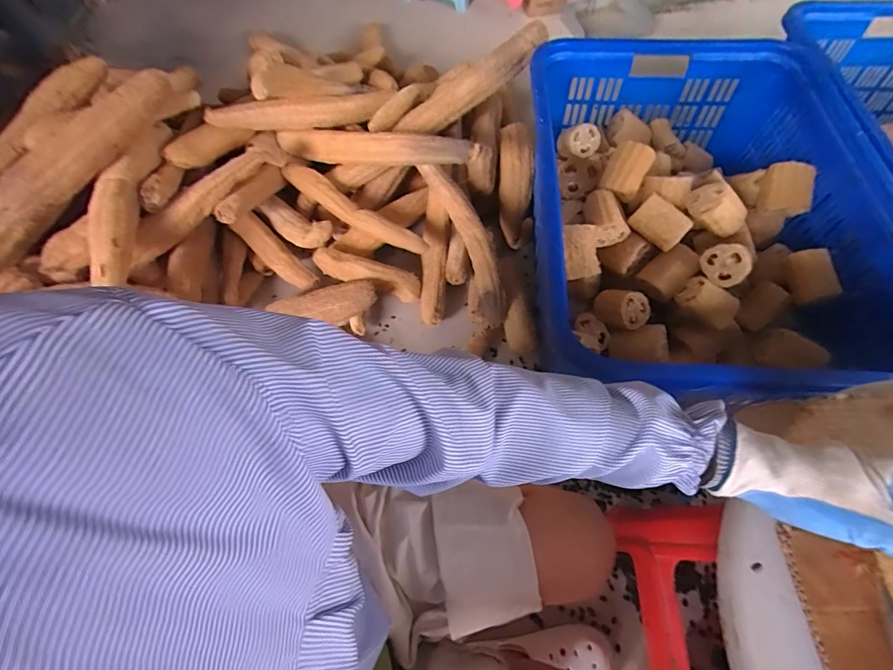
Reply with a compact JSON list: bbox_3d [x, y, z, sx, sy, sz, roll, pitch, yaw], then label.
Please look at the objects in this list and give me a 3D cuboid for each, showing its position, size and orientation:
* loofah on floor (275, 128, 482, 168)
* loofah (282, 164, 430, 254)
[{"bbox_3d":[-0.161,-0.433,0.978,0.532,0.083,0.089,15,61,28],"label":"loofah on floor"},{"bbox_3d":[-0.221,-0.290,1.012,0.398,0.083,0.063,28,65,15],"label":"loofah"}]

